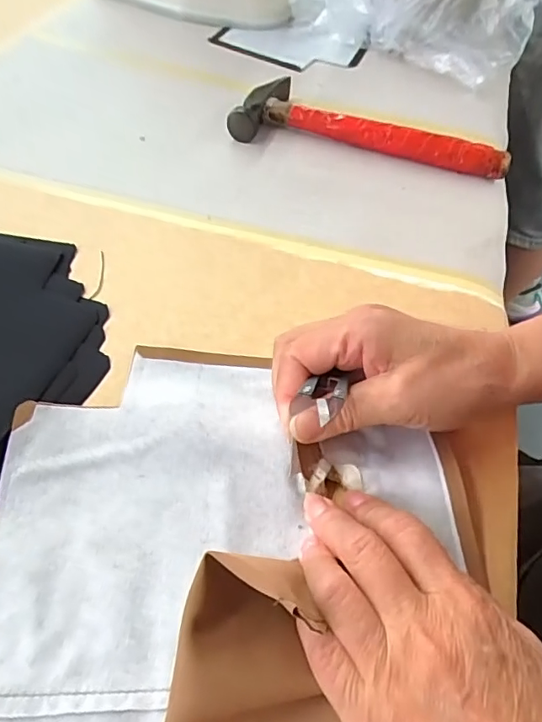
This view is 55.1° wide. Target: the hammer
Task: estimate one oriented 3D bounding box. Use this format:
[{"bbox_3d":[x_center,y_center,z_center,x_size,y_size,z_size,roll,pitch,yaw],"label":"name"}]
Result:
[{"bbox_3d":[0.092,-0.223,0.491,0.247,0.028,0.085,11,52,3],"label":"hammer"}]

